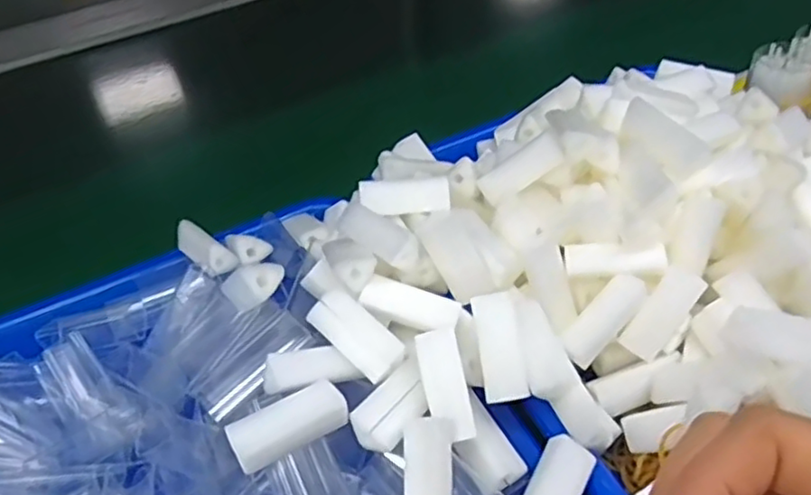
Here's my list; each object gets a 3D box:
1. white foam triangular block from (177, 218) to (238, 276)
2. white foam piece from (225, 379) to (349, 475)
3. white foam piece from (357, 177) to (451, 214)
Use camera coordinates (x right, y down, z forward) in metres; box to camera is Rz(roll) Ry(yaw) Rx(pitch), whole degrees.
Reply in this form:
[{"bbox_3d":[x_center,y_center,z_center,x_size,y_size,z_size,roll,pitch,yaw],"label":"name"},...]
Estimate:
[{"bbox_3d":[-0.110,-0.001,0.359,0.047,0.015,0.015,31,56,31],"label":"white foam triangular block"},{"bbox_3d":[-0.047,0.071,0.267,0.047,0.013,0.018,-28,49,-20],"label":"white foam piece"},{"bbox_3d":[0.000,-0.025,0.337,0.045,0.011,0.018,-2,79,-2],"label":"white foam piece"}]

